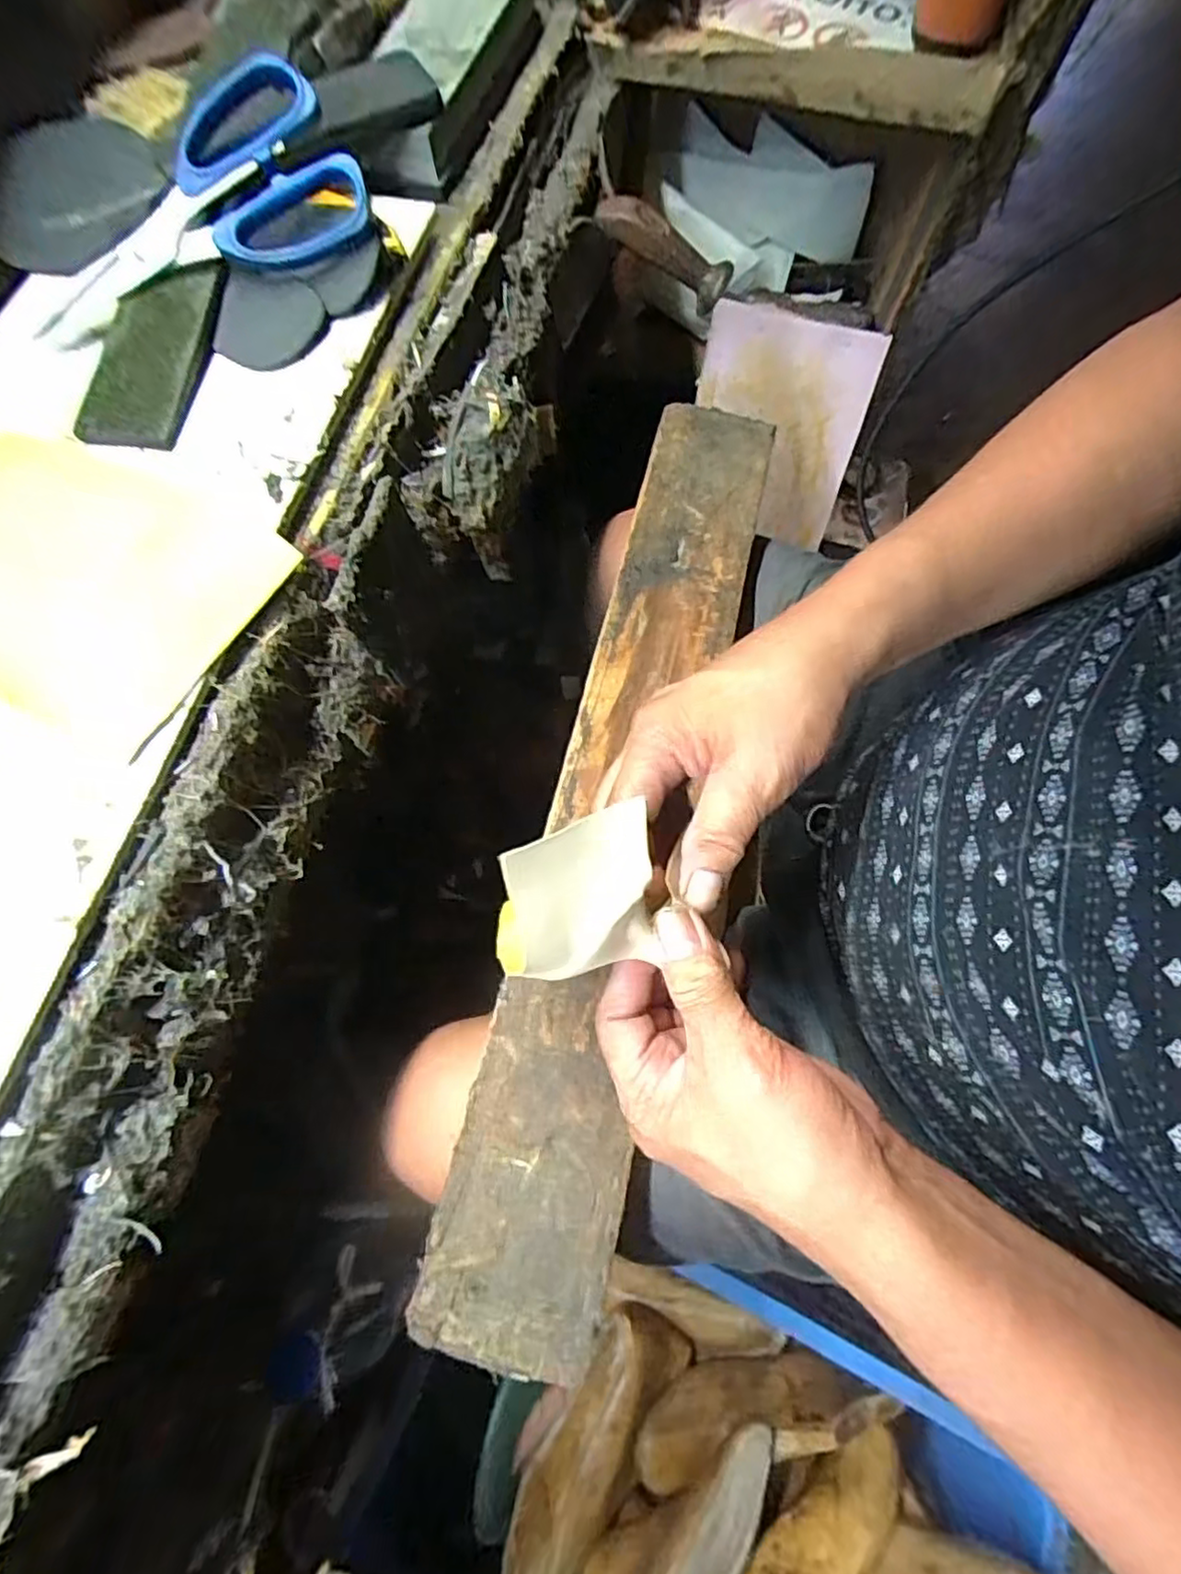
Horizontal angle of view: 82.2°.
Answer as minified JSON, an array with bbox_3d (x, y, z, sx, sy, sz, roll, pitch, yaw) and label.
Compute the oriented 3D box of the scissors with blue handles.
[{"bbox_3d":[-0.198,-0.272,0.334,0.172,0.021,0.085,-28,94,7],"label":"scissors with blue handles"}]

